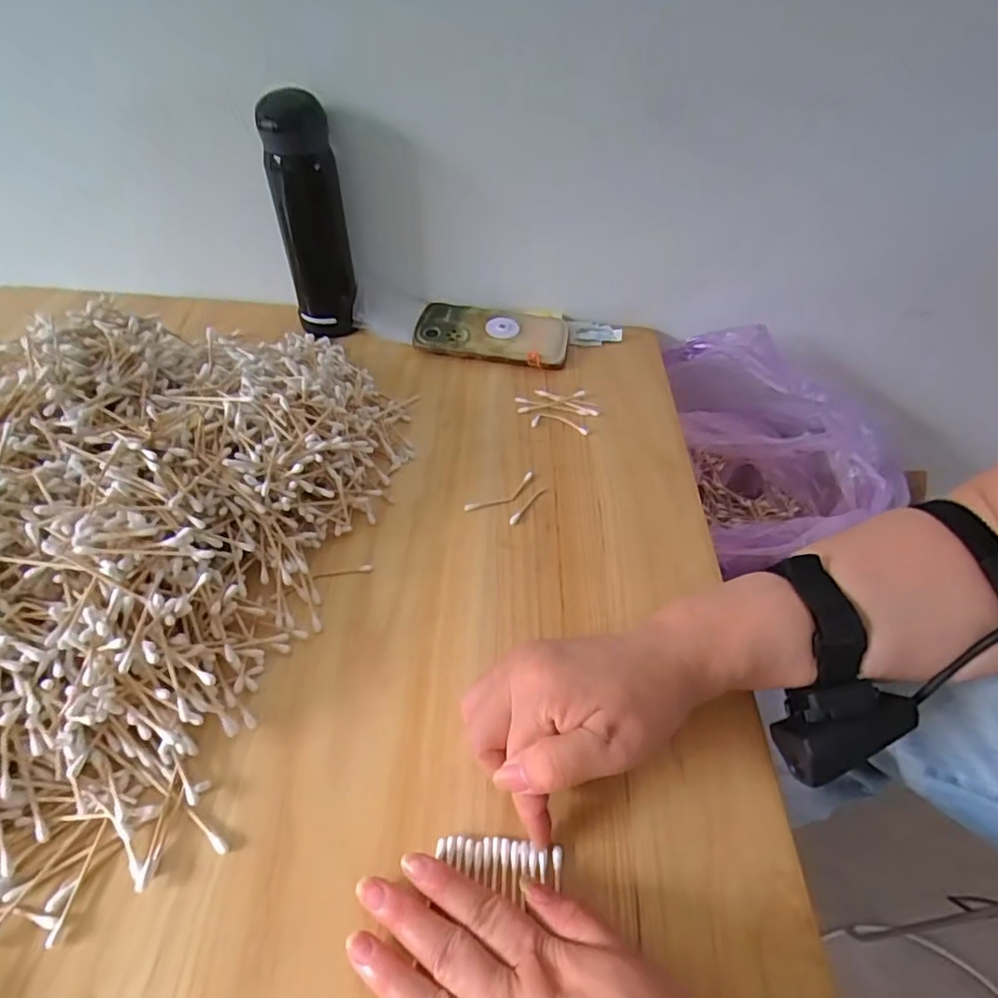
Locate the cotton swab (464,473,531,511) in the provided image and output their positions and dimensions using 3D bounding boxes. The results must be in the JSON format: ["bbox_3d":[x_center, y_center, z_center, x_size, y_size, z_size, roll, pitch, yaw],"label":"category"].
[{"bbox_3d":[0.004,-0.003,0.459,0.068,0.004,0.018,-26,53,-27],"label":"cotton swab"}]

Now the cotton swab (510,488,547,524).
[{"bbox_3d":[0.024,0.004,0.460,0.007,0.006,0.053,28,50,21],"label":"cotton swab"}]

